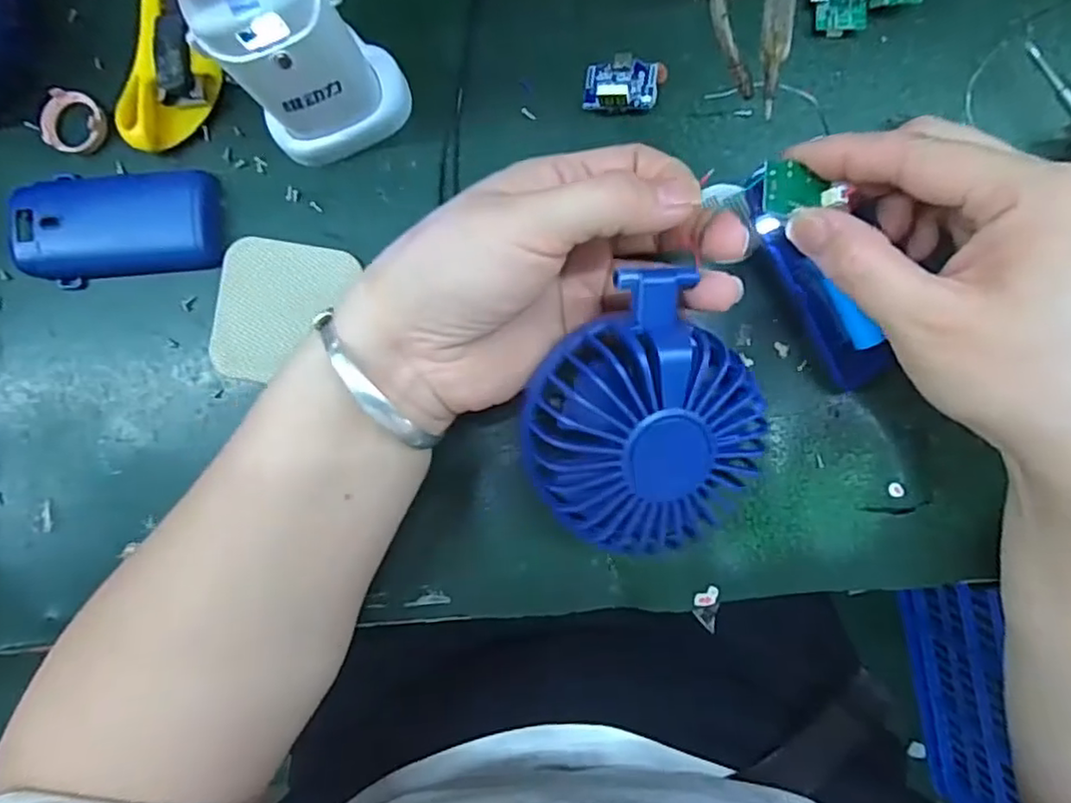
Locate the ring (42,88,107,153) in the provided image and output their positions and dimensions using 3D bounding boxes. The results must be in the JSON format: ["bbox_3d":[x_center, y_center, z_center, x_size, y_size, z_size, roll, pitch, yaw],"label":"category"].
[{"bbox_3d":[-0.214,-0.129,0.296,0.028,0.009,0.028,24,92,4],"label":"ring"}]

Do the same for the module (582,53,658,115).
[{"bbox_3d":[0.037,-0.138,0.279,0.031,0.010,0.024,0,90,4],"label":"module"}]

